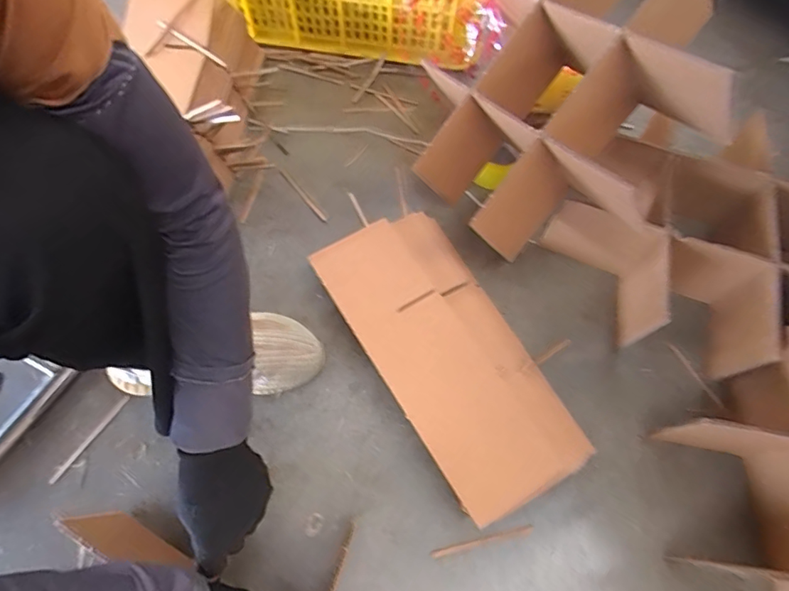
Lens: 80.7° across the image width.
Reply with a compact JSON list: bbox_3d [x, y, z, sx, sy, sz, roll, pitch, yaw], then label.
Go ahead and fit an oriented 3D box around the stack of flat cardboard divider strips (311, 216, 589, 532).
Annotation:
[{"bbox_3d":[0.065,0.072,0.605,0.189,0.062,0.387,-27,69,-12],"label":"stack of flat cardboard divider strips"}]

